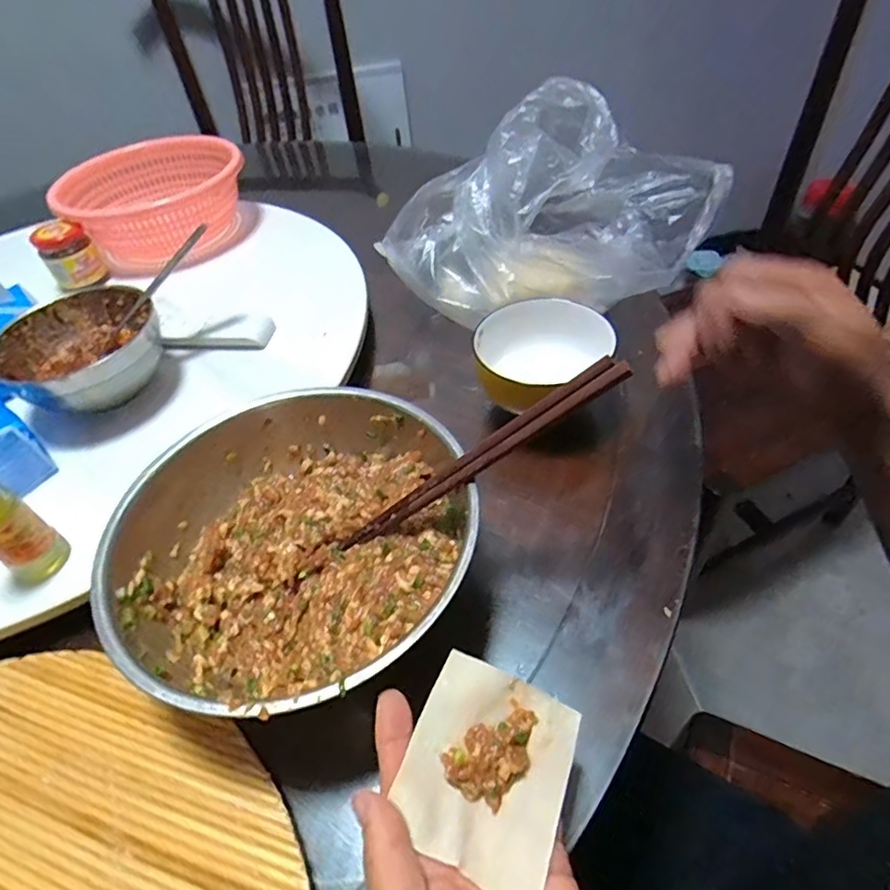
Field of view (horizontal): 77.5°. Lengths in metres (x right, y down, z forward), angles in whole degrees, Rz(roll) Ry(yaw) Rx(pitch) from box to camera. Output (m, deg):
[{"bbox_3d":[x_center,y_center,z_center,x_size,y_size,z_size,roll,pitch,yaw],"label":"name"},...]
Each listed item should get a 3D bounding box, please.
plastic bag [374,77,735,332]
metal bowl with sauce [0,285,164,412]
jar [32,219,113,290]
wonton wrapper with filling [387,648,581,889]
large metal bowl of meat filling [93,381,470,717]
[{"bbox_3d":[0.116,-0.249,0.545,0.335,0.162,0.195,-25,49,-14],"label":"plastic bag"},{"bbox_3d":[-0.325,-0.077,0.508,0.116,0.069,0.133,24,55,24],"label":"metal bowl with sauce"},{"bbox_3d":[-0.432,-0.219,0.641,0.053,0.063,0.051,-1,49,1],"label":"jar"},{"bbox_3d":[0.020,0.149,0.259,0.072,0.014,0.081,16,51,16],"label":"wonton wrapper with filling"},{"bbox_3d":[-0.096,0.062,0.361,0.202,0.079,0.215,-3,48,4],"label":"large metal bowl of meat filling"}]

